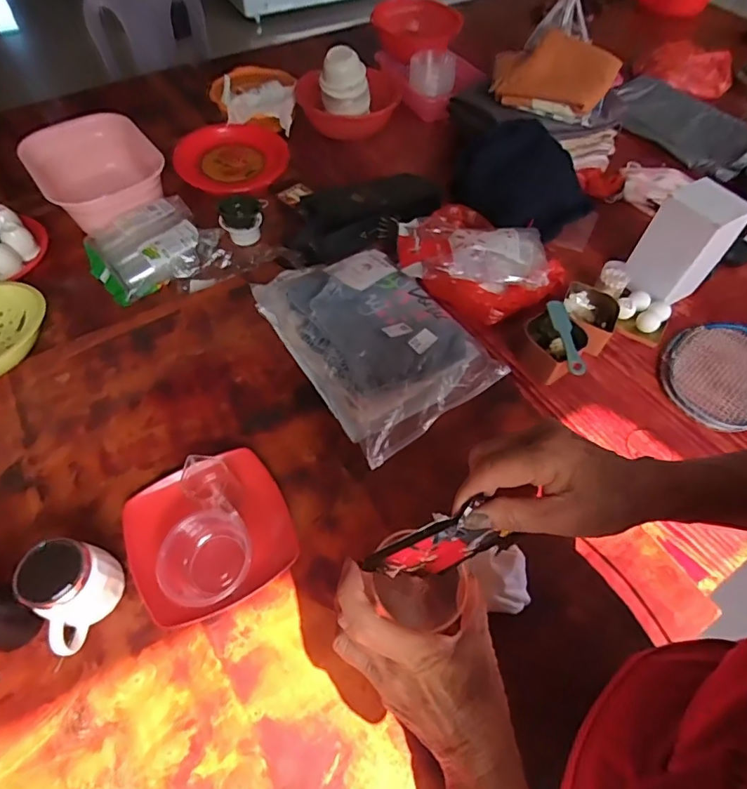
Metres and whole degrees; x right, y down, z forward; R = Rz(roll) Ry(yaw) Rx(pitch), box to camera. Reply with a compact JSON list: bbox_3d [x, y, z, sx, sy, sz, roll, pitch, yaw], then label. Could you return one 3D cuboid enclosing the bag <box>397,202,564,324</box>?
[{"bbox_3d":[0.194,-0.259,0.943,0.311,0.085,0.229,29,62,17],"label":"bag"}]

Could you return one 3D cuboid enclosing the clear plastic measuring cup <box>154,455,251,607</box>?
[{"bbox_3d":[-0.213,0.174,0.651,0.095,0.086,0.188,-1,57,-1],"label":"clear plastic measuring cup"}]

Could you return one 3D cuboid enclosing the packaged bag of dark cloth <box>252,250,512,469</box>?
[{"bbox_3d":[-0.016,-0.122,0.855,0.282,0.064,0.426,-34,63,-19],"label":"packaged bag of dark cloth"}]

